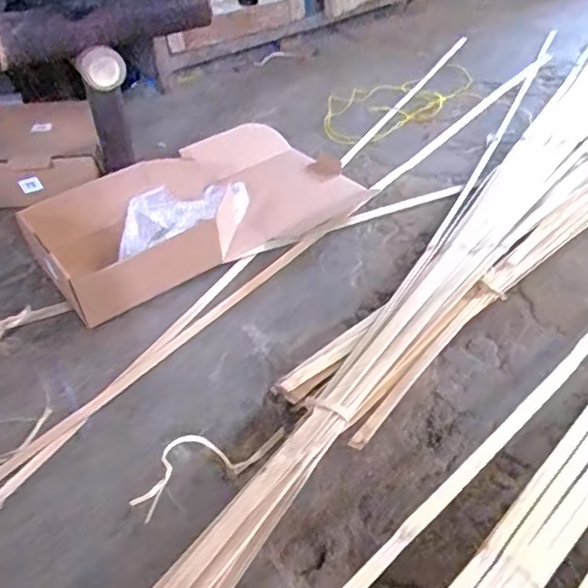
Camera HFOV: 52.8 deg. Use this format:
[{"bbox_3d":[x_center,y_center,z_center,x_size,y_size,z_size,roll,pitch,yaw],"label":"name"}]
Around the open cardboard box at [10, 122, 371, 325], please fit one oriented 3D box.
[{"bbox_3d":[-0.182,-0.192,1.188,0.639,0.133,0.378,-25,46,-21],"label":"open cardboard box"}]

